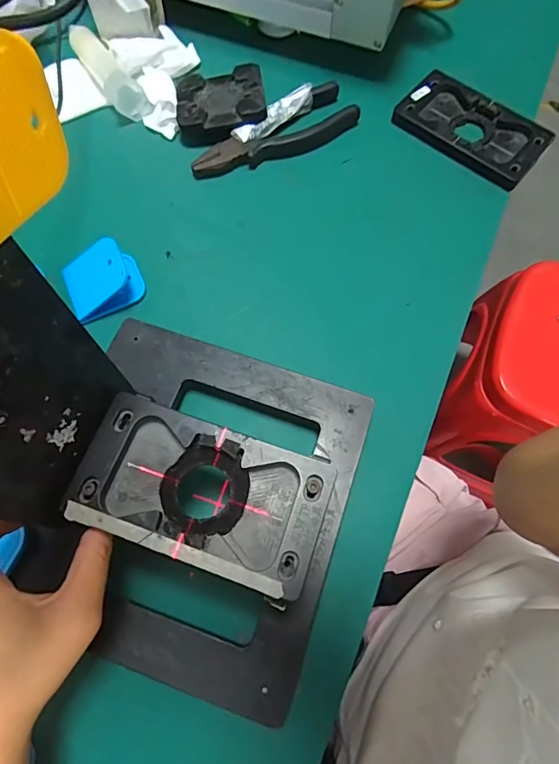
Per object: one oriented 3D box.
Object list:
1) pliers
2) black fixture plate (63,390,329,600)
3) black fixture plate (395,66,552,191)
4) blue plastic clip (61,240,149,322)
[{"bbox_3d":[-0.002,-0.220,0.400,0.155,0.018,0.048,-35,74,-14],"label":"pliers"},{"bbox_3d":[-0.041,0.058,0.239,0.126,0.013,0.071,18,70,5],"label":"black fixture plate"},{"bbox_3d":[0.172,-0.230,0.405,0.129,0.011,0.081,38,72,11],"label":"black fixture plate"},{"bbox_3d":[-0.135,-0.078,0.345,0.055,0.032,0.045,-27,72,-12],"label":"blue plastic clip"}]

